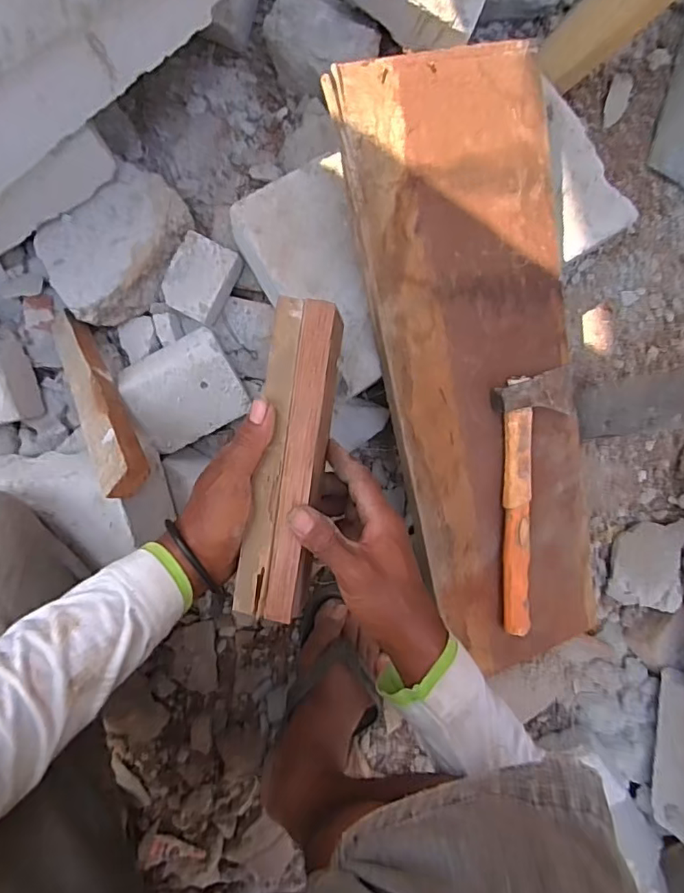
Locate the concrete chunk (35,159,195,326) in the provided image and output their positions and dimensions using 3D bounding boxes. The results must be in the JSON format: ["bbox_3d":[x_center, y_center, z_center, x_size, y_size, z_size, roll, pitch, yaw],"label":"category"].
[{"bbox_3d":[-0.220,-0.197,0.540,0.147,0.060,0.107,-41,97,-4],"label":"concrete chunk"}]

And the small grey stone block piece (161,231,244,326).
[{"bbox_3d":[-0.142,-0.166,0.540,0.060,0.034,0.075,26,89,-8],"label":"small grey stone block piece"}]

